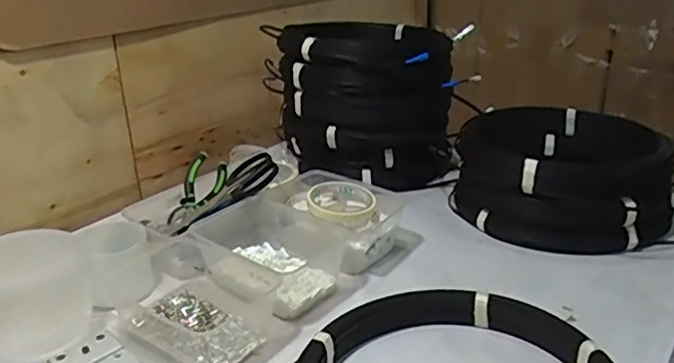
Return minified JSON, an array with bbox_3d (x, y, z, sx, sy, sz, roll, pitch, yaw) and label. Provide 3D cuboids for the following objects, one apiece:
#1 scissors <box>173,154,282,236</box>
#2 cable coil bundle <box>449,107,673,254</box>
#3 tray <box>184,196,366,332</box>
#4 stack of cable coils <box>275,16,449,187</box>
[{"bbox_3d":[-0.150,0.021,0.807,0.160,0.019,0.072,-39,30,-4],"label":"scissors"},{"bbox_3d":[0.321,-0.007,0.866,0.276,0.128,0.267,8,24,23],"label":"cable coil bundle"},{"bbox_3d":[-0.076,0.088,0.734,0.178,0.064,0.141,16,29,37],"label":"tray"},{"bbox_3d":[0.057,-0.144,1.017,0.267,0.210,0.266,4,23,14],"label":"stack of cable coils"}]

